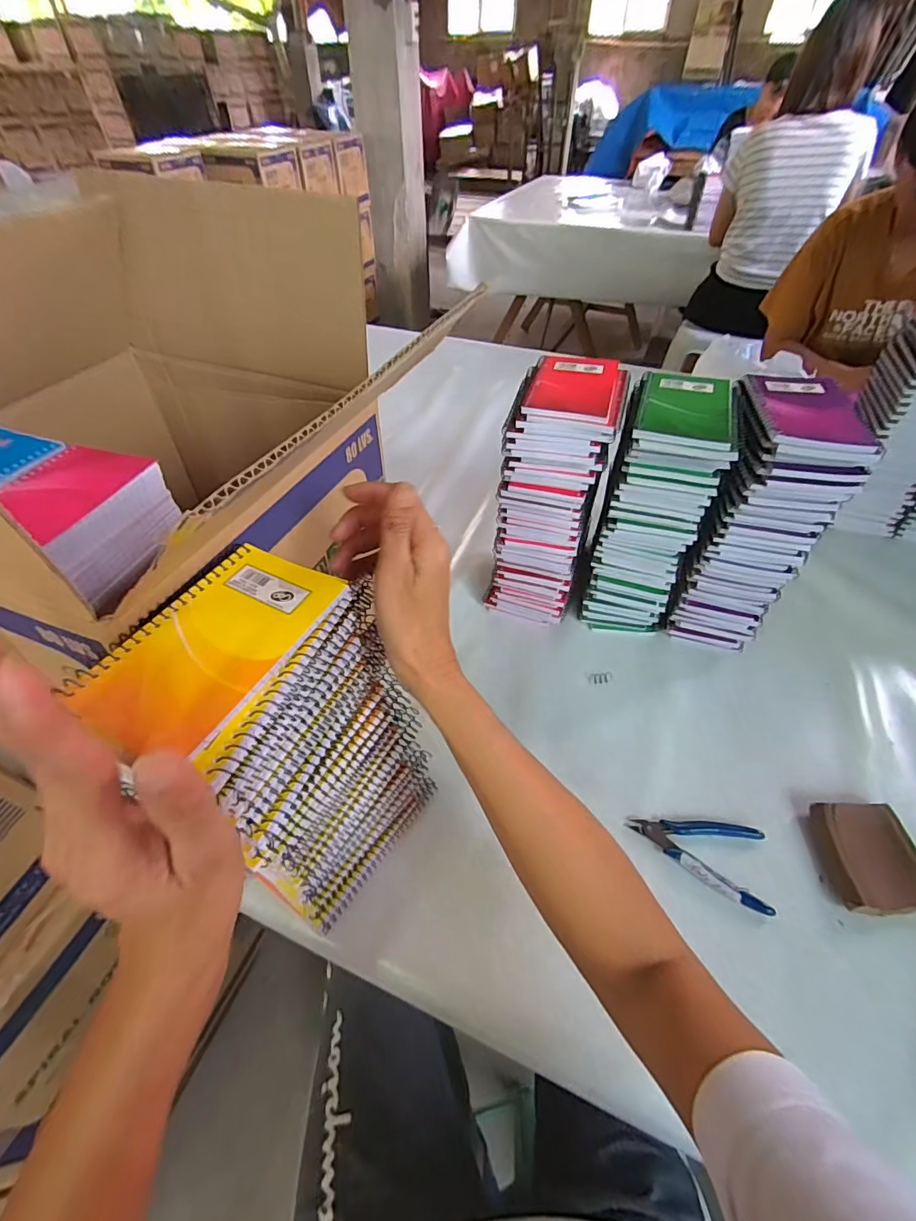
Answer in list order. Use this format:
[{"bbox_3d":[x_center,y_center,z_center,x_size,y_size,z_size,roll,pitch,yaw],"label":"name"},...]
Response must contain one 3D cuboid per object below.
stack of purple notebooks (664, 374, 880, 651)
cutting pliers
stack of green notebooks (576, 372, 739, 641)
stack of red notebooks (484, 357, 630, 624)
[{"bbox_3d":[0.319,-0.089,0.553,0.103,0.285,0.122,10,49,9],"label":"stack of purple notebooks"},{"bbox_3d":[0.221,0.217,0.452,0.118,0.011,0.071,16,50,13],"label":"cutting pliers"},{"bbox_3d":[0.216,-0.095,0.556,0.098,0.280,0.121,18,50,15],"label":"stack of green notebooks"},{"bbox_3d":[0.112,-0.123,0.584,0.103,0.282,0.133,16,50,14],"label":"stack of red notebooks"}]

